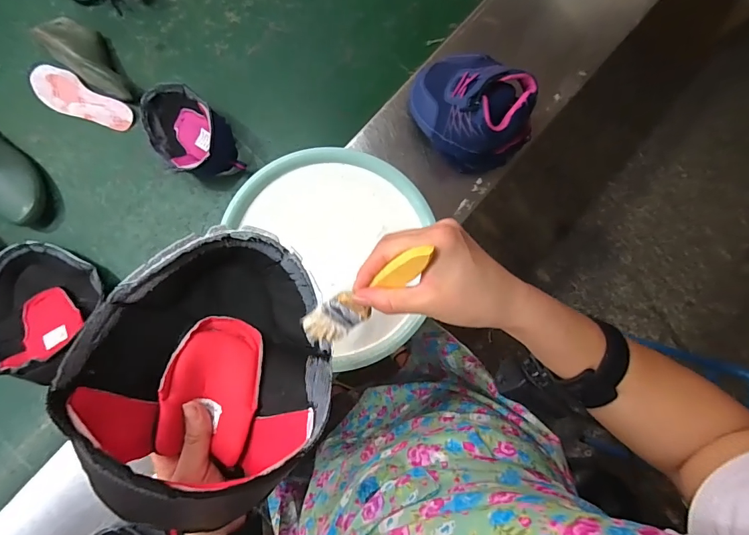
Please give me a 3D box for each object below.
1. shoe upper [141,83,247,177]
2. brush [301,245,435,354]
[{"bbox_3d":[-0.308,-0.228,0.645,0.118,0.086,0.178,-32,88,-6],"label":"shoe upper"},{"bbox_3d":[-0.009,0.025,0.322,0.035,0.148,0.025,53,41,1],"label":"brush"}]

